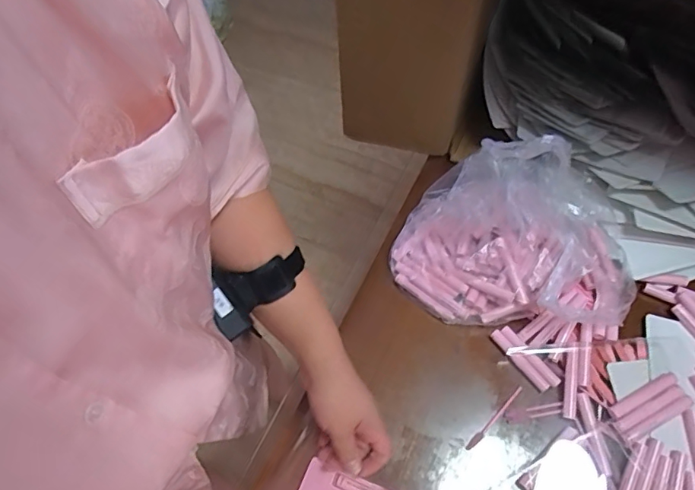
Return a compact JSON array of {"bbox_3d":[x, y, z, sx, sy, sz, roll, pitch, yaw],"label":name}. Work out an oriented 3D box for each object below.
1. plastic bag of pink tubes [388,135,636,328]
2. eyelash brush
[{"bbox_3d":[0.199,-0.022,0.554,0.278,0.210,0.193,9,63,8],"label":"plastic bag of pink tubes"},{"bbox_3d":[0.170,0.198,0.559,0.097,0.004,0.008,-40,67,-16],"label":"eyelash brush"}]

